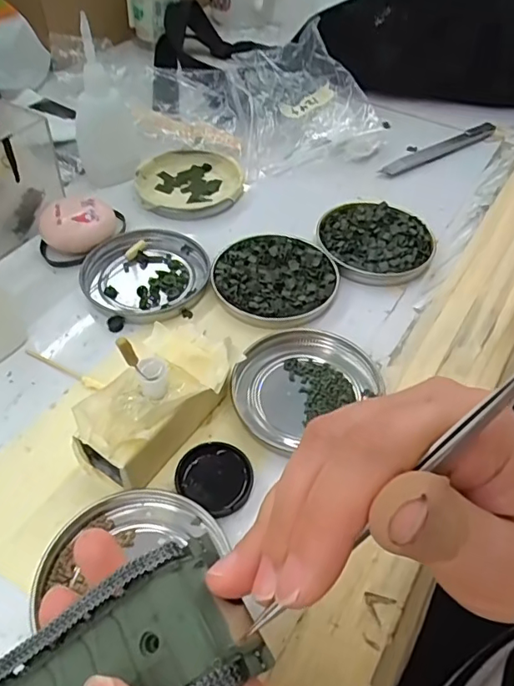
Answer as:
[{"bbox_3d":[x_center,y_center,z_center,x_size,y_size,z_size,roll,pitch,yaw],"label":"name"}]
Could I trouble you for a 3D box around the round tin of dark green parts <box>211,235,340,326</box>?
[{"bbox_3d":[0.011,-0.042,0.342,0.076,0.010,0.075,1,50,-1],"label":"round tin of dark green parts"}]

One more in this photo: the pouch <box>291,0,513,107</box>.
[{"bbox_3d":[0.198,-0.283,0.499,0.279,0.098,0.044,11,50,8],"label":"pouch"}]

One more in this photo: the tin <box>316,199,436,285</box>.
[{"bbox_3d":[0.081,-0.071,0.368,0.077,0.012,0.075,1,50,-1],"label":"tin"}]

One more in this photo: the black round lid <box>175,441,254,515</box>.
[{"bbox_3d":[-0.019,0.063,0.256,0.037,0.006,0.031,25,54,19],"label":"black round lid"}]

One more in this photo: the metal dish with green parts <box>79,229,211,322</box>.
[{"bbox_3d":[-0.073,-0.045,0.346,0.074,0.009,0.079,1,50,-1],"label":"metal dish with green parts"}]

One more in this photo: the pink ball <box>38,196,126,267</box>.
[{"bbox_3d":[-0.118,-0.076,0.360,0.053,0.024,0.044,-8,50,-8],"label":"pink ball"}]

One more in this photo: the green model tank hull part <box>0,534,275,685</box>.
[{"bbox_3d":[-0.047,0.099,0.152,0.093,0.018,0.043,-35,56,-2],"label":"green model tank hull part"}]

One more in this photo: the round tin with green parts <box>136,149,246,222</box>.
[{"bbox_3d":[-0.051,-0.122,0.413,0.079,0.013,0.074,1,50,-1],"label":"round tin with green parts"}]

